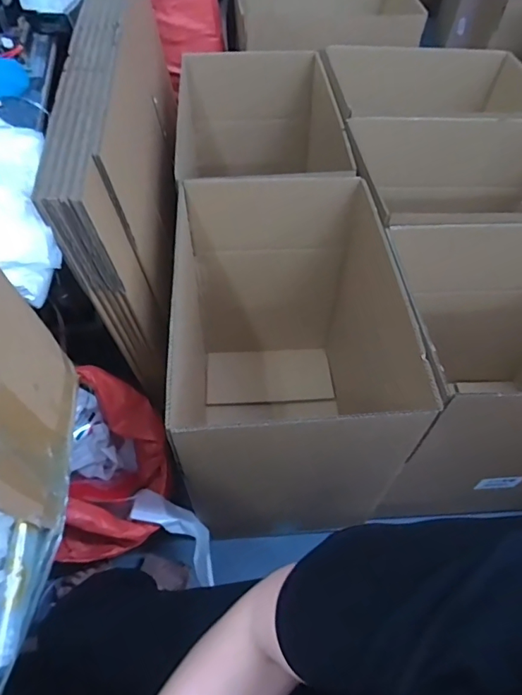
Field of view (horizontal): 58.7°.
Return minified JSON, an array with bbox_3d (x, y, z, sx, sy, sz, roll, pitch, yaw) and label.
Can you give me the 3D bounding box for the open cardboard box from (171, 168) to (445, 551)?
[{"bbox_3d":[0.044,0.044,1.012,0.412,0.589,0.576,-2,54,-6],"label":"open cardboard box"}]

